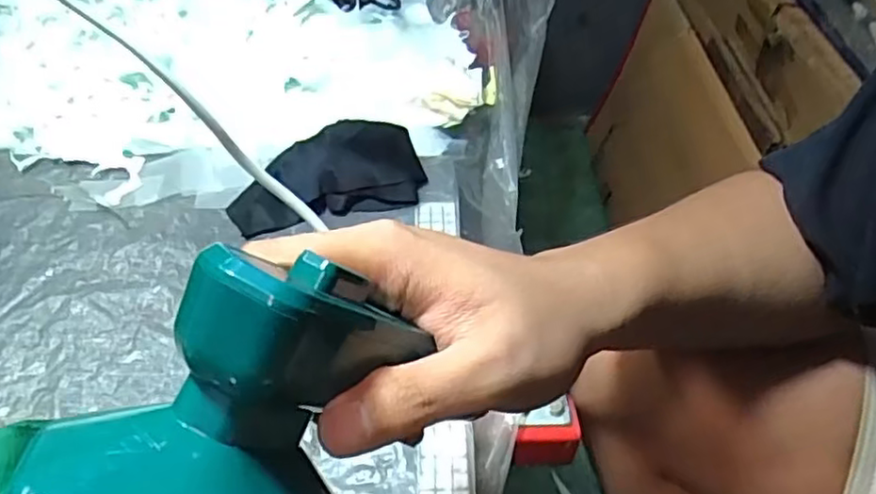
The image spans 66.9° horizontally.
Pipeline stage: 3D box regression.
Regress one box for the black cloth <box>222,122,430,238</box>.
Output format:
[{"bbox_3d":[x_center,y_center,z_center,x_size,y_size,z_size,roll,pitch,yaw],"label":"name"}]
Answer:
[{"bbox_3d":[-0.094,-0.067,0.551,0.153,0.032,0.094,-11,48,-13],"label":"black cloth"}]

